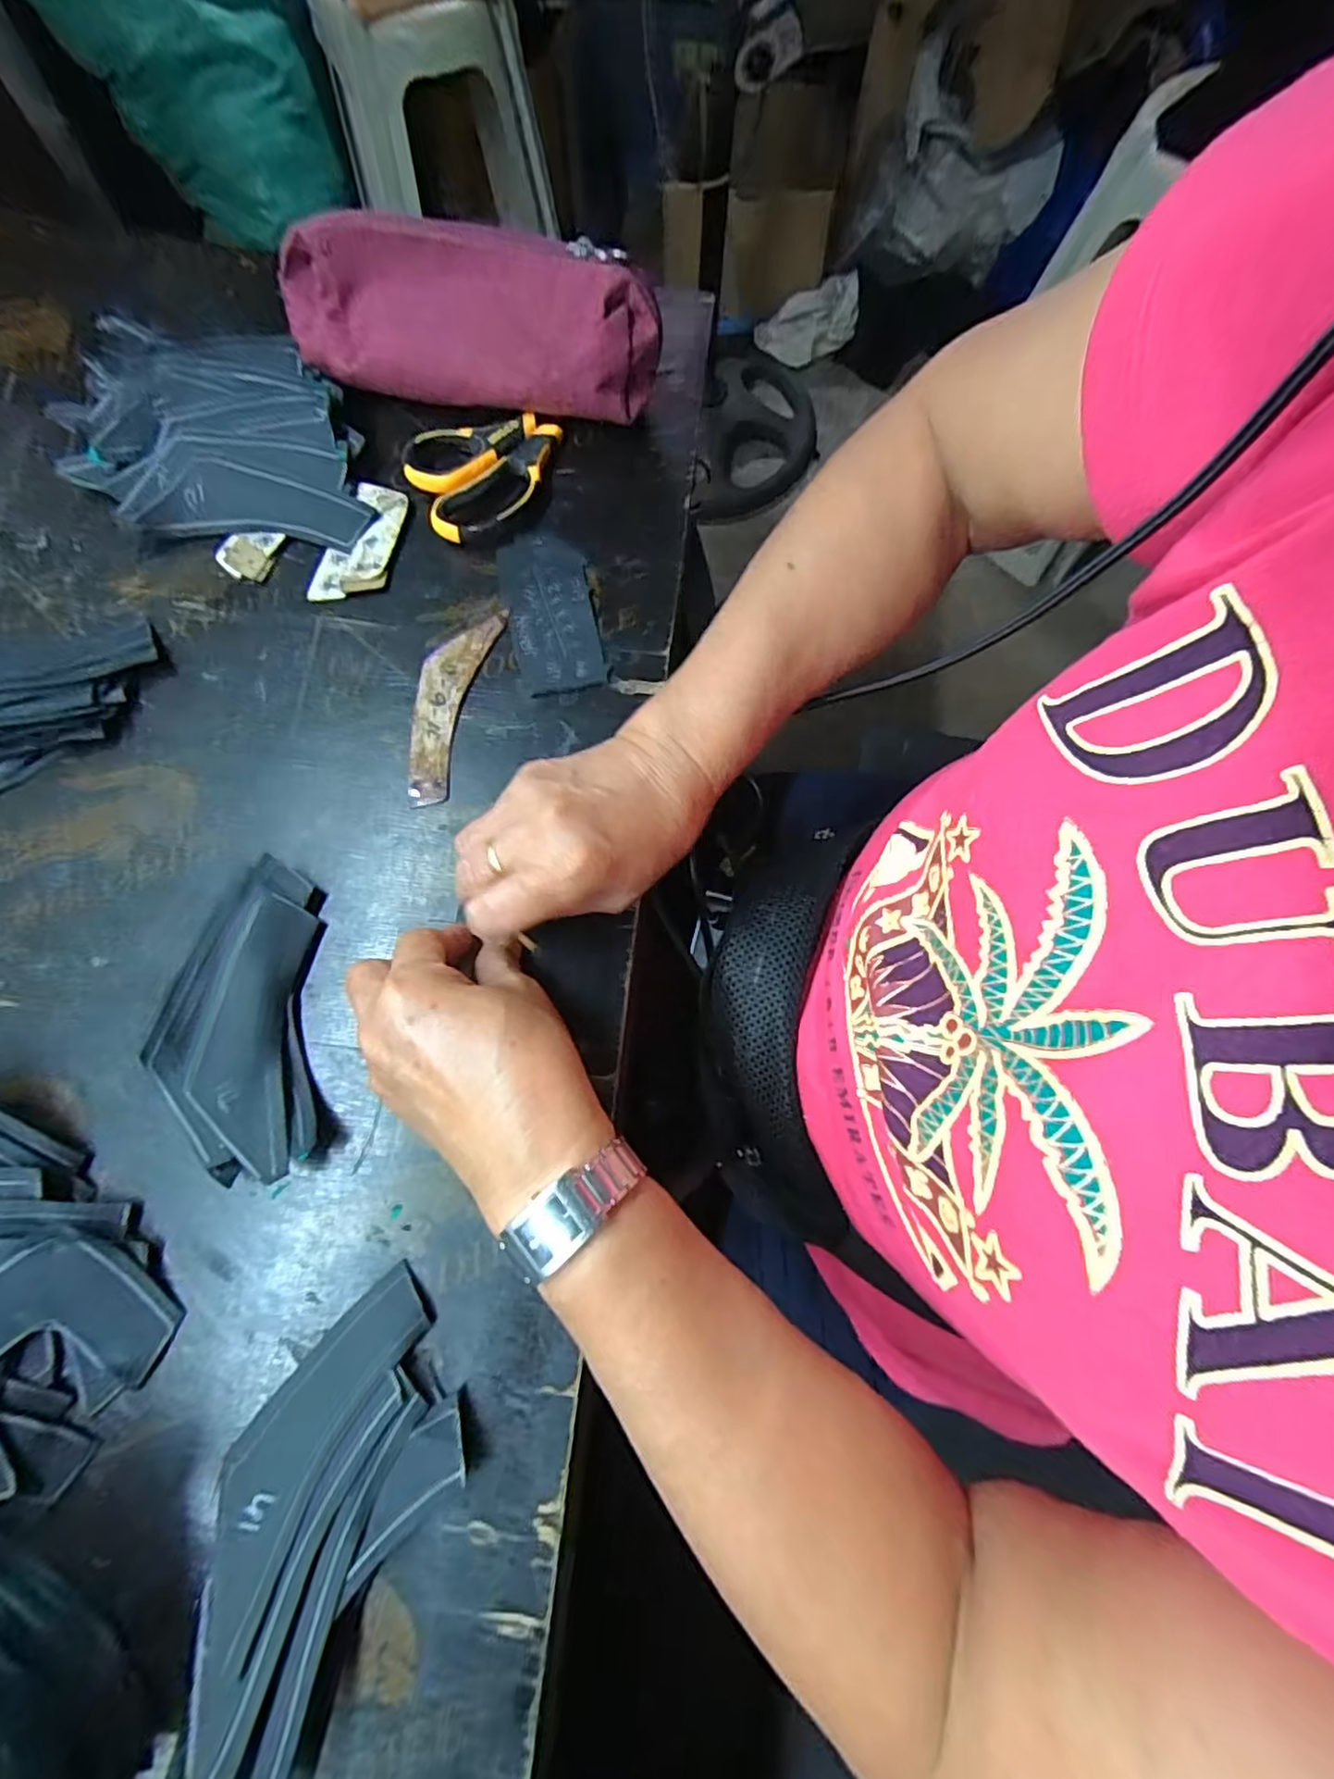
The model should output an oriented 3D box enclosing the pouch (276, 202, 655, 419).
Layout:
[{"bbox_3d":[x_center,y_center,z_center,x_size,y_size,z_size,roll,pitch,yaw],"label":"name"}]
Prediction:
[{"bbox_3d":[-0.122,-0.350,0.402,0.229,0.078,0.059,8,73,2],"label":"pouch"}]

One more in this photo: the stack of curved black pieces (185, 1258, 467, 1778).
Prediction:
[{"bbox_3d":[-0.135,0.240,0.247,0.081,0.028,0.148,30,75,8],"label":"stack of curved black pieces"}]

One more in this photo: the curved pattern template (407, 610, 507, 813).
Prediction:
[{"bbox_3d":[-0.128,-0.108,0.367,0.036,0.004,0.127,12,73,3],"label":"curved pattern template"}]

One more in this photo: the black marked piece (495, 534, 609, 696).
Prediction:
[{"bbox_3d":[-0.071,-0.169,0.387,0.053,0.005,0.109,-10,74,-4],"label":"black marked piece"}]

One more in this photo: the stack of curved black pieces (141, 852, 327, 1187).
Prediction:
[{"bbox_3d":[-0.204,0.060,0.305,0.064,0.022,0.143,-9,73,-3],"label":"stack of curved black pieces"}]

